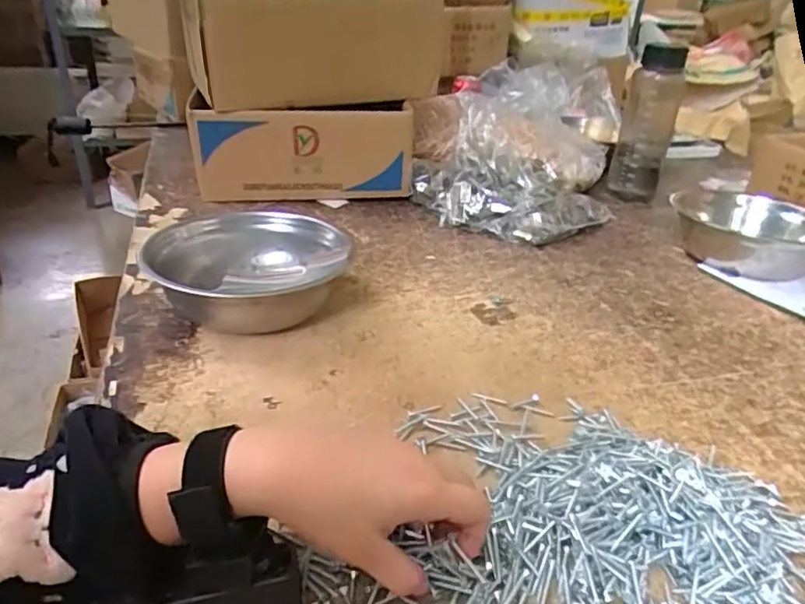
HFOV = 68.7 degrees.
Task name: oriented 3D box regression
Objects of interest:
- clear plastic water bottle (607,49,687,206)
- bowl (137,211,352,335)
[{"bbox_3d":[0.413,-0.301,0.999,0.083,0.232,0.093,16,30,19],"label":"clear plastic water bottle"},{"bbox_3d":[-0.152,-0.029,0.587,0.186,0.079,0.203,-1,29,-12],"label":"bowl"}]

